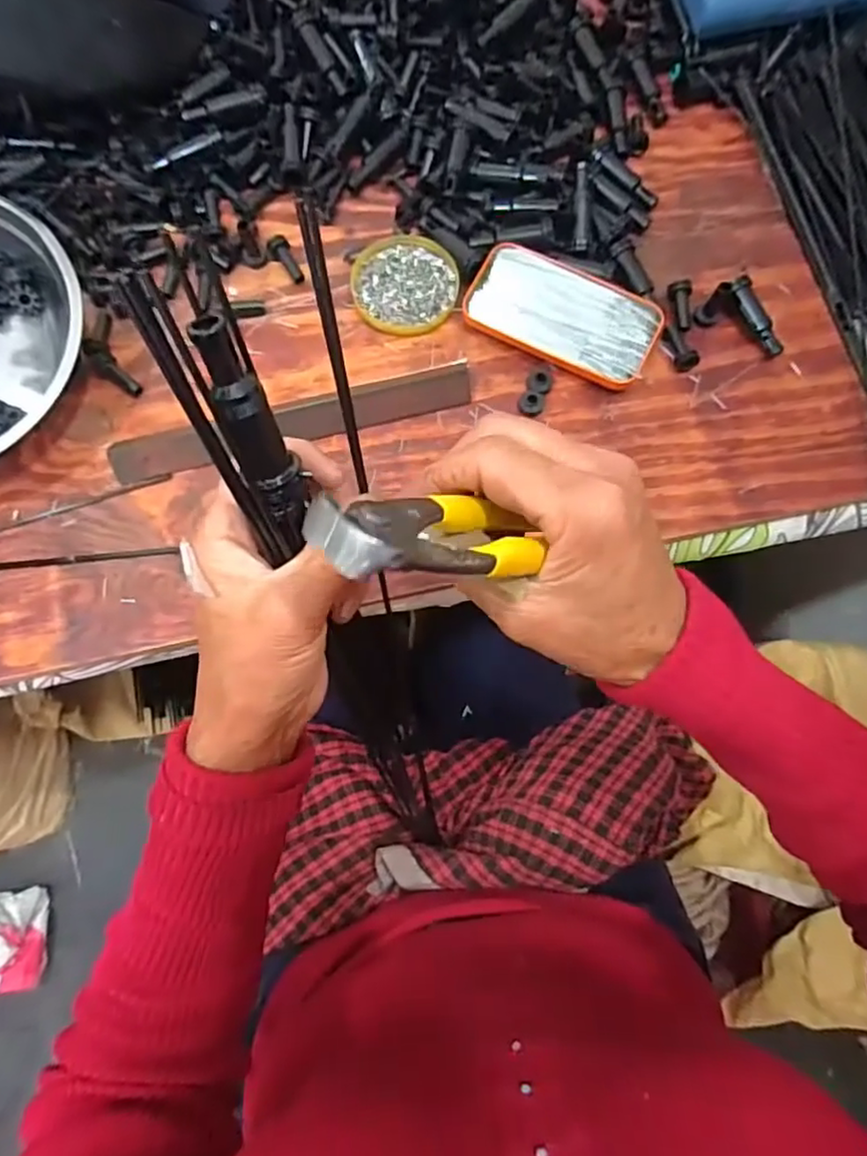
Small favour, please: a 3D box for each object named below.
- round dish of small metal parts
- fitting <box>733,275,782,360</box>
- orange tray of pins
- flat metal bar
[{"bbox_3d":[-0.022,-0.236,0.508,0.081,0.009,0.086,0,75,-1],"label":"round dish of small metal parts"},{"bbox_3d":[0.253,-0.204,0.498,0.016,0.018,0.066,-23,77,-7],"label":"fitting"},{"bbox_3d":[0.101,-0.206,0.489,0.143,0.017,0.078,28,76,6],"label":"orange tray of pins"},{"bbox_3d":[-0.104,-0.118,0.475,0.267,0.013,0.034,-15,76,-5],"label":"flat metal bar"}]

